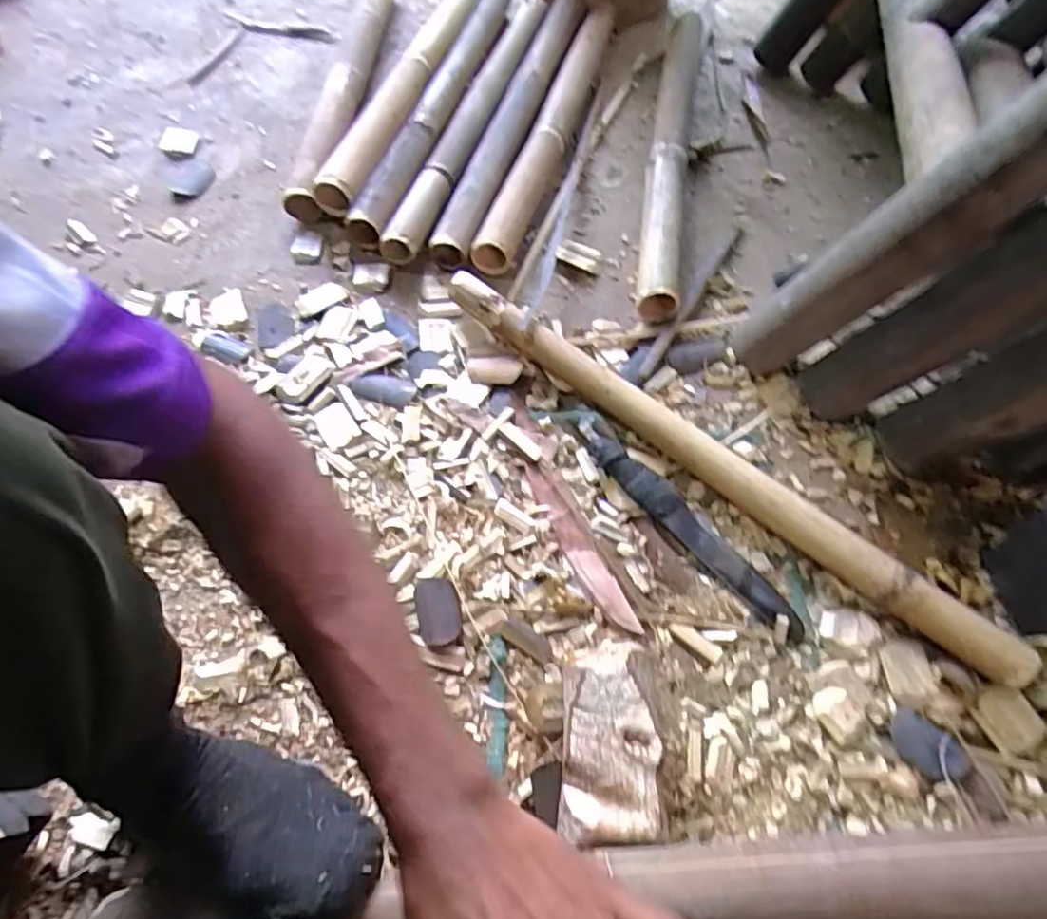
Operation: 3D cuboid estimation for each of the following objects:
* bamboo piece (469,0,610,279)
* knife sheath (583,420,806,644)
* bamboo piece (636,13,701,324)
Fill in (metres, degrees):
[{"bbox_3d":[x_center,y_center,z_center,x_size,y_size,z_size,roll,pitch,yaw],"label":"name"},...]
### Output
[{"bbox_3d":[0.049,-0.507,0.909,0.057,0.054,0.613,16,63,10],"label":"bamboo piece"},{"bbox_3d":[0.158,0.063,0.591,0.034,0.030,0.272,-40,67,-19],"label":"knife sheath"},{"bbox_3d":[0.211,-0.446,0.866,0.056,0.058,0.638,8,61,6],"label":"bamboo piece"}]

